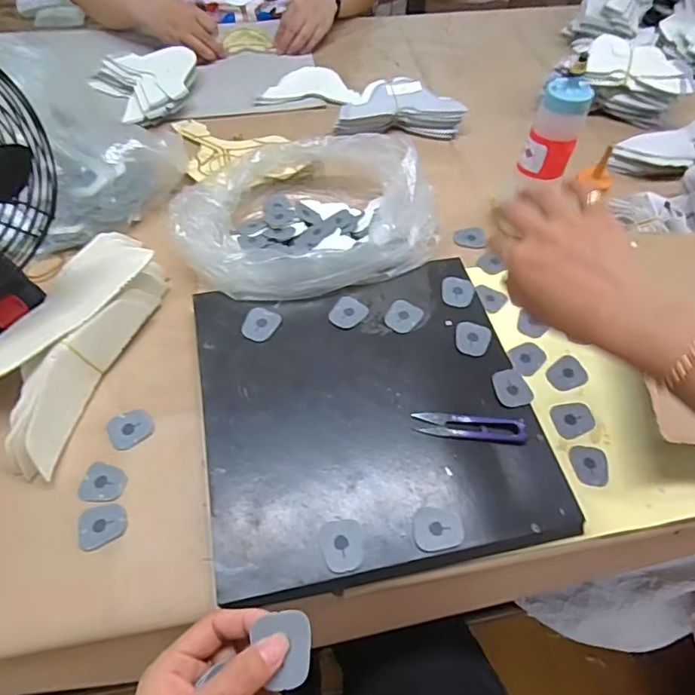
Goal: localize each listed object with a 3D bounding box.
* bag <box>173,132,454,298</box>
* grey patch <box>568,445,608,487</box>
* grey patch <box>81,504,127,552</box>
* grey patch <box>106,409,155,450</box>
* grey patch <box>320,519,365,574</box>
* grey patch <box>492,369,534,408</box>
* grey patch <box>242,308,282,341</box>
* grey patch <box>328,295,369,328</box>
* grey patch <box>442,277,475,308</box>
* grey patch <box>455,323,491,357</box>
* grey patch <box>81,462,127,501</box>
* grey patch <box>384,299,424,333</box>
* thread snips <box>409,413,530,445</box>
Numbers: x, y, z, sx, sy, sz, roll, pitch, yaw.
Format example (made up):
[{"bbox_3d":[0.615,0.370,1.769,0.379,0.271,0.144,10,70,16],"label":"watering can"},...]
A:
[{"bbox_3d":[-0.054,-0.161,0.591,0.271,0.070,0.230,-18,58,-14],"label":"bag"},{"bbox_3d":[0.222,0.108,0.474,0.034,0.004,0.038,3,55,0],"label":"grey patch"},{"bbox_3d":[-0.205,0.148,0.433,0.037,0.004,0.035,-13,57,-11],"label":"grey patch"},{"bbox_3d":[-0.202,0.075,0.483,0.039,0.005,0.037,-24,60,-18],"label":"grey patch"},{"bbox_3d":[-0.004,0.156,0.408,0.033,0.004,0.040,-8,56,-8],"label":"grey patch"},{"bbox_3d":[0.158,0.038,0.492,0.033,0.005,0.038,-12,57,-10],"label":"grey patch"},{"bbox_3d":[-0.089,-0.024,0.526,0.034,0.004,0.040,19,57,11],"label":"grey patch"},{"bbox_3d":[0.001,-0.037,0.537,0.034,0.004,0.039,28,59,16],"label":"grey patch"},{"bbox_3d":[0.120,-0.061,0.558,0.035,0.004,0.037,9,56,4],"label":"grey patch"},{"bbox_3d":[0.127,-0.009,0.524,0.035,0.004,0.039,12,56,6],"label":"grey patch"},{"bbox_3d":[-0.213,0.119,0.454,0.036,0.004,0.033,7,55,3],"label":"grey patch"},{"bbox_3d":[0.058,-0.033,0.537,0.034,0.004,0.040,27,59,16],"label":"grey patch"},{"bbox_3d":[0.111,0.071,0.465,0.097,0.009,0.024,5,55,1],"label":"thread snips"}]

